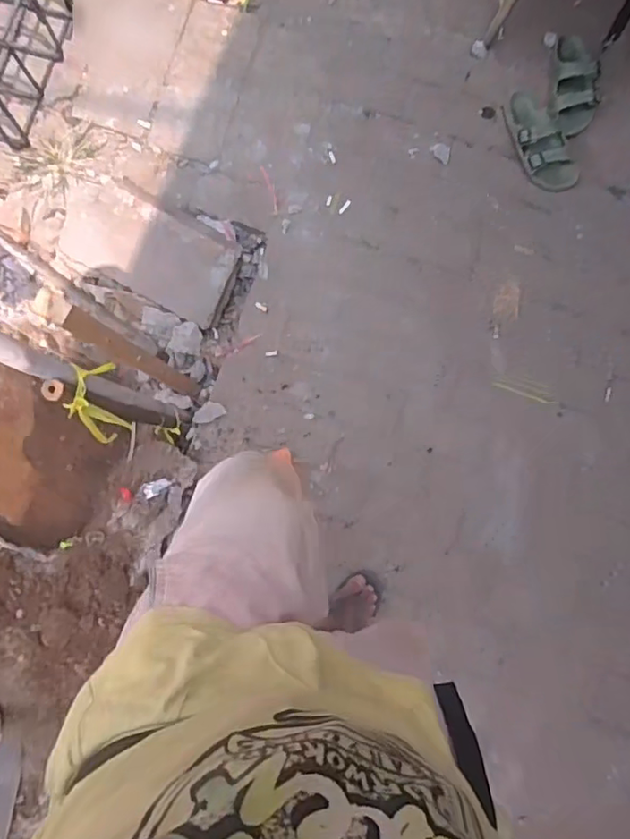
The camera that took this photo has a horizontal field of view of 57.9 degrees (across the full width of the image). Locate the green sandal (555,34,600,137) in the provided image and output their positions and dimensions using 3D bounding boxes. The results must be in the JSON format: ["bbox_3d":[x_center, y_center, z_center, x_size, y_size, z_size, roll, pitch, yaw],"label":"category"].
[{"bbox_3d":[0.596,-0.767,1.293,0.115,0.080,0.235,-3,88,2],"label":"green sandal"}]

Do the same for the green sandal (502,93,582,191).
[{"bbox_3d":[0.509,-0.635,1.300,0.112,0.067,0.247,-24,88,1],"label":"green sandal"}]

